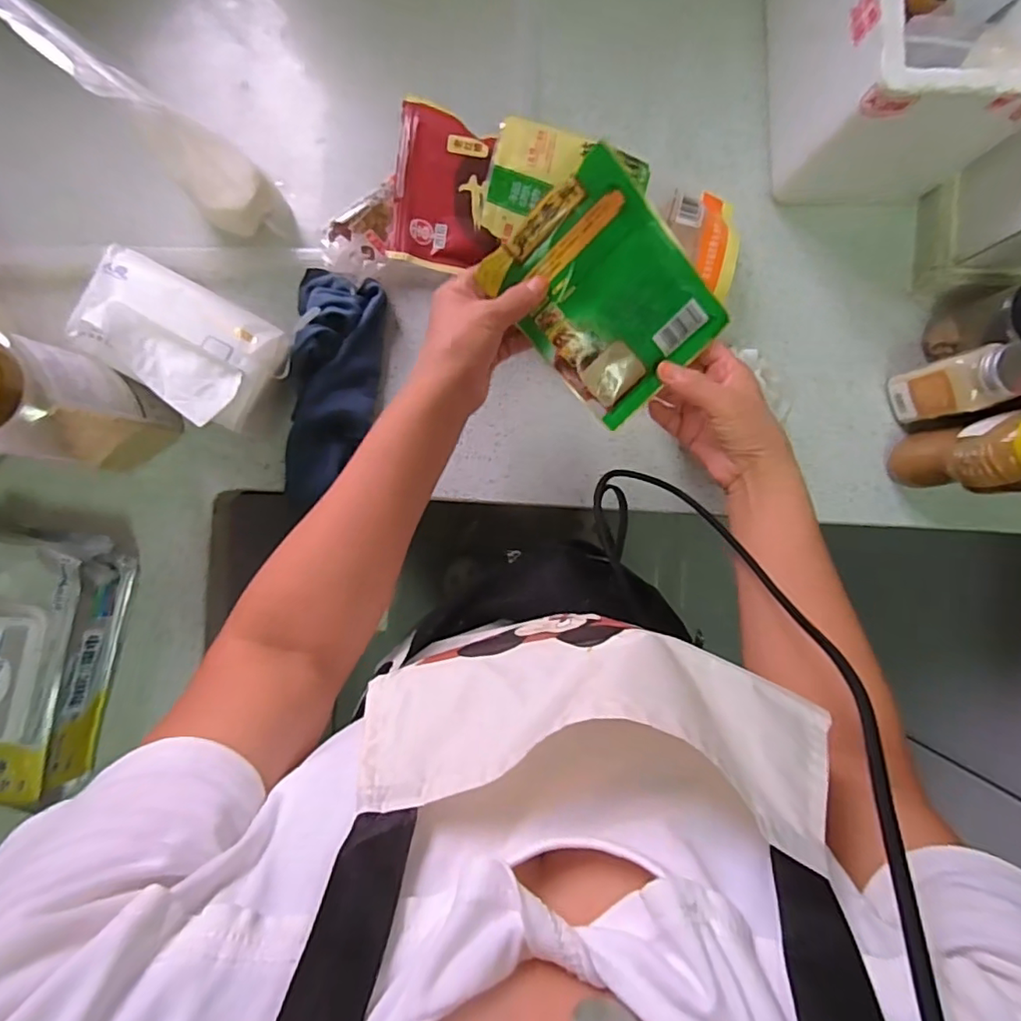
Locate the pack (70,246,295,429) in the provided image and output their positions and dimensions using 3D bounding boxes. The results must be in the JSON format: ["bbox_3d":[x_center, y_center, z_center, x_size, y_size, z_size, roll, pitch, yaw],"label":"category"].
[{"bbox_3d":[-0.270,-0.140,0.463,0.156,0.054,0.097,31,89,-2],"label":"pack"}]

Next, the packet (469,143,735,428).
[{"bbox_3d":[0.071,-0.153,0.416,0.119,0.008,0.150,-41,107,12],"label":"packet"}]

